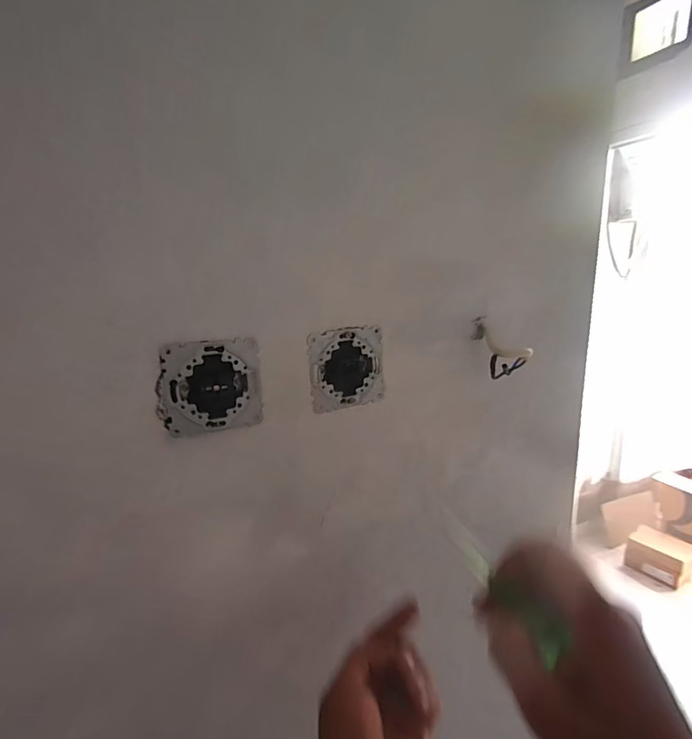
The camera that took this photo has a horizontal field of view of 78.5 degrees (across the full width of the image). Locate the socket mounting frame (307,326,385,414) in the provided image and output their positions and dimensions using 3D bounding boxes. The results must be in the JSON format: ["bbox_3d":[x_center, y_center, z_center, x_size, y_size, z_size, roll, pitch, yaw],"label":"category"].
[{"bbox_3d":[0.002,-0.001,0.375,0.071,0.068,0.014,-11,16,-35],"label":"socket mounting frame"}]

